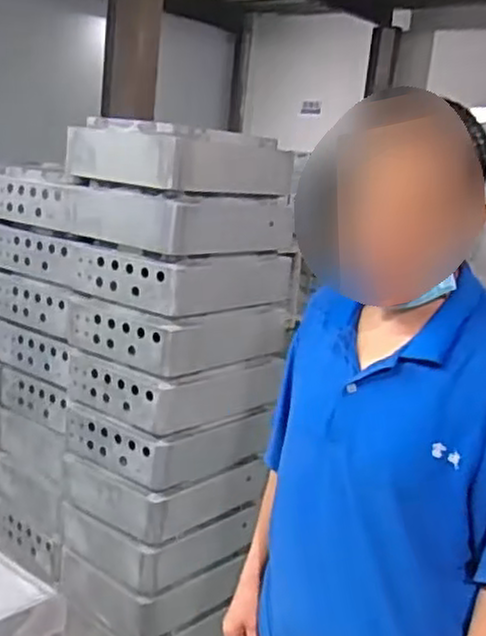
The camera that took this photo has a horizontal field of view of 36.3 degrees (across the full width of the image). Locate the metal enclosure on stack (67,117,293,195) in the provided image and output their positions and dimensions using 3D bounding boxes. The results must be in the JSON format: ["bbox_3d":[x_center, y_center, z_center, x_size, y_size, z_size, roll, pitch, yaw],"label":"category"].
[{"bbox_3d":[-0.143,-0.379,1.747,0.390,0.132,0.343,-6,18,-45],"label":"metal enclosure on stack"}]

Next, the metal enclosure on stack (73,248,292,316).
[{"bbox_3d":[-0.149,-0.110,1.824,0.419,0.118,0.360,-6,18,-45],"label":"metal enclosure on stack"}]

